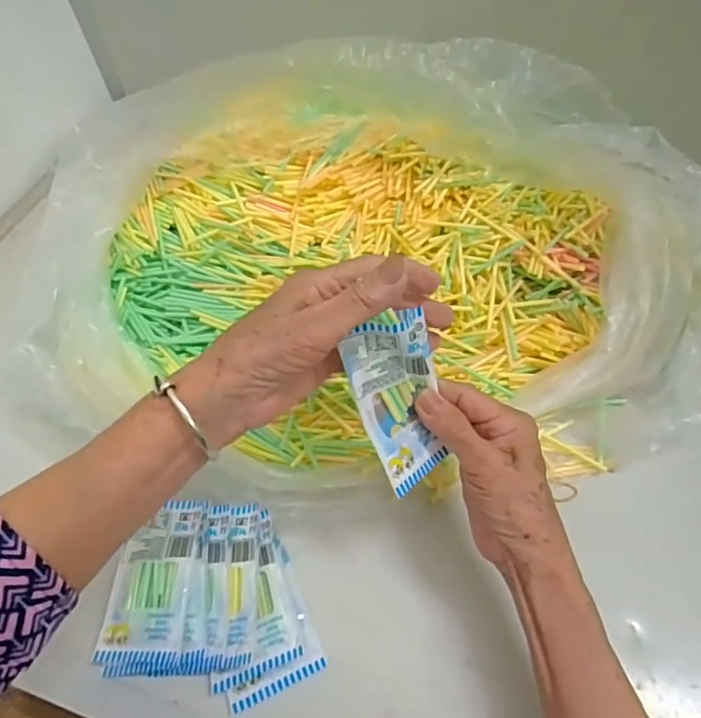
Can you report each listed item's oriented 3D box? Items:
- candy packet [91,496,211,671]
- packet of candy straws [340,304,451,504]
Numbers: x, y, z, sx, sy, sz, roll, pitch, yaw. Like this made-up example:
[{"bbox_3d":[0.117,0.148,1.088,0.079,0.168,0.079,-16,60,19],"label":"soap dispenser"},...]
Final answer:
[{"bbox_3d":[-0.136,0.152,0.384,0.062,0.009,0.104,-5,58,15],"label":"candy packet"},{"bbox_3d":[0.029,0.026,0.329,0.051,0.098,0.021,-18,13,-23],"label":"packet of candy straws"}]

